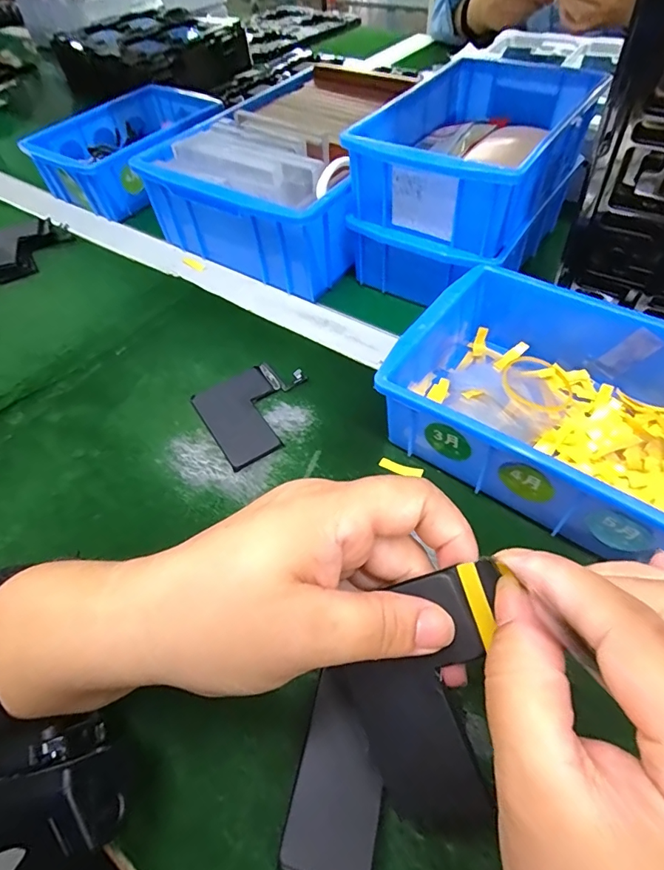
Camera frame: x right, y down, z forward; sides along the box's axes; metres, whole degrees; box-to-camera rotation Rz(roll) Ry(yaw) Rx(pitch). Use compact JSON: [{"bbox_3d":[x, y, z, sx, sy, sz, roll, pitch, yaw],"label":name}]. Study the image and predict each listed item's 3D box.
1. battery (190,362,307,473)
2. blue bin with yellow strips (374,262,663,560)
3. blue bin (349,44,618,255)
[{"bbox_3d":[-0.054,-0.023,0.335,0.079,0.007,0.070,-30,56,-17],"label":"battery"},{"bbox_3d":[0.143,-0.014,0.274,0.200,0.067,0.136,30,61,24],"label":"blue bin with yellow strips"},{"bbox_3d":[0.113,-0.227,0.367,0.128,0.062,0.193,28,60,23],"label":"blue bin"}]

